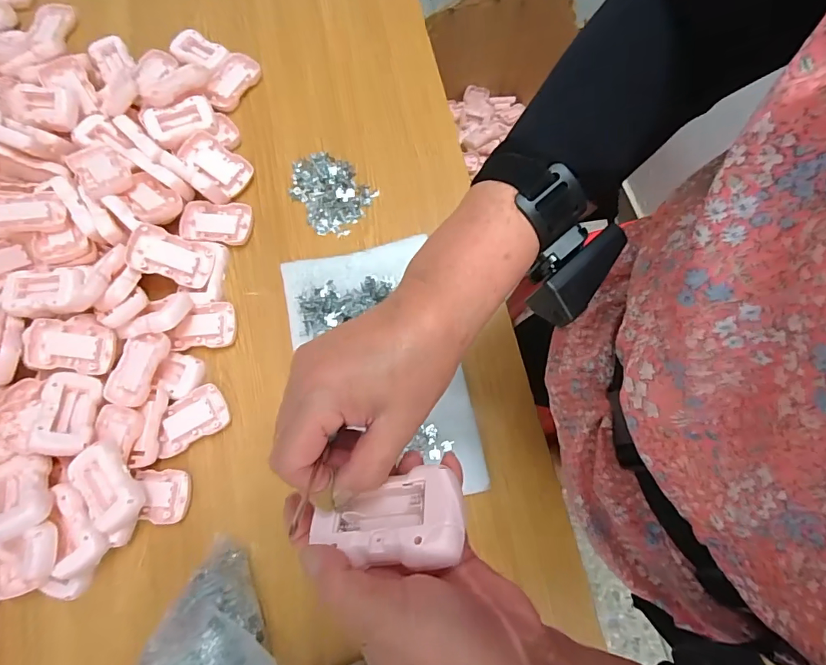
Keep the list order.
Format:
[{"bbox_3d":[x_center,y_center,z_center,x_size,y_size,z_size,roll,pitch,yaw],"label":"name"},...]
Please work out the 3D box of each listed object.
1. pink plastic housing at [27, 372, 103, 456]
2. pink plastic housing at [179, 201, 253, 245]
[{"bbox_3d":[-0.368,0.086,0.478,0.050,0.016,0.085,18,50,-38],"label":"pink plastic housing"},{"bbox_3d":[-0.257,-0.143,0.580,0.090,0.015,0.056,5,75,4],"label":"pink plastic housing"}]

